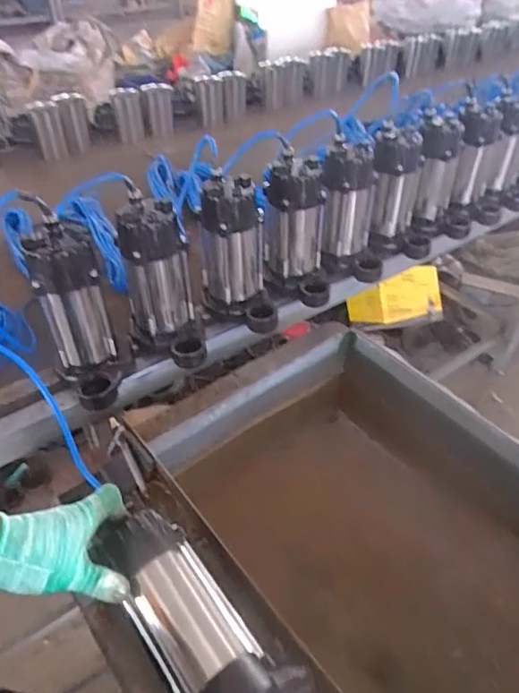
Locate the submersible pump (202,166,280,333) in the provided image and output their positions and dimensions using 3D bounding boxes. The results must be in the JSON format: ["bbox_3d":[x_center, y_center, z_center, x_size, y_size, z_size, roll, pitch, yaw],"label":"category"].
[{"bbox_3d":[-0.038,-0.151,0.842,0.121,0.227,0.137,-4,42,-5],"label":"submersible pump"}]

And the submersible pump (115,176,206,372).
[{"bbox_3d":[-0.160,-0.099,0.795,0.112,0.236,0.185,-11,43,-13],"label":"submersible pump"}]

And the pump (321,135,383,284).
[{"bbox_3d":[0.185,-0.255,0.969,0.133,0.233,0.108,9,42,10],"label":"pump"}]

